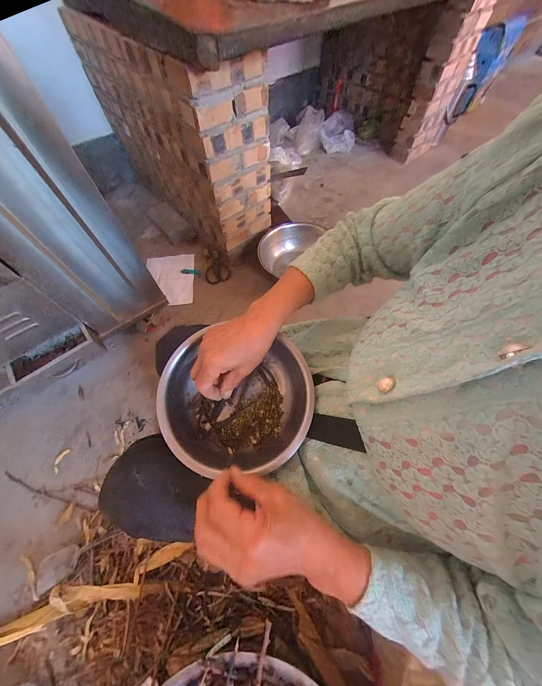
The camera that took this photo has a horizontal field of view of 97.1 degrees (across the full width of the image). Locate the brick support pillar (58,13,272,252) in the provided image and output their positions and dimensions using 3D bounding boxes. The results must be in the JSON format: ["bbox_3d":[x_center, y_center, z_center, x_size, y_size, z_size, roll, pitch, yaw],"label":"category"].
[{"bbox_3d":[-0.343,-0.797,0.914,0.247,0.489,0.843,-38,69,-17],"label":"brick support pillar"}]

